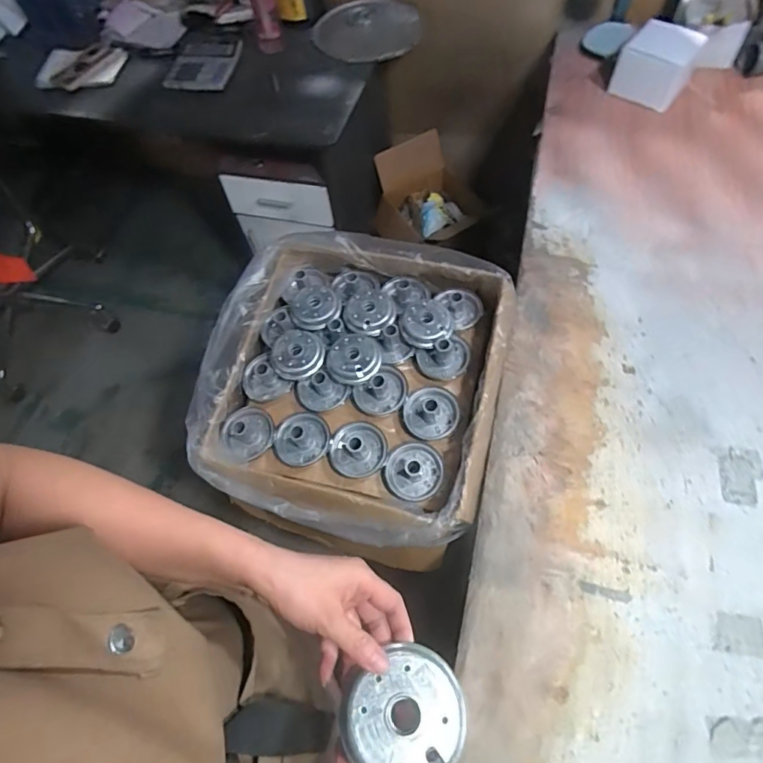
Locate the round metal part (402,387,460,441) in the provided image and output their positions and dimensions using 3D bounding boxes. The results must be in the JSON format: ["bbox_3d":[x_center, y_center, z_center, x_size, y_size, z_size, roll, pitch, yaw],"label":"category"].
[{"bbox_3d":[0.081,0.045,0.785,0.089,0.042,0.083,-2,61,4],"label":"round metal part"}]

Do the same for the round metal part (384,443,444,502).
[{"bbox_3d":[0.050,0.139,0.752,0.089,0.045,0.086,-1,77,5],"label":"round metal part"}]

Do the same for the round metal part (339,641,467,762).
[{"bbox_3d":[0.017,0.243,0.351,0.088,0.019,0.081,-1,62,2],"label":"round metal part"}]

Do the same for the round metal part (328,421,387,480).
[{"bbox_3d":[-0.038,0.105,0.773,0.092,0.049,0.086,-2,61,4],"label":"round metal part"}]

